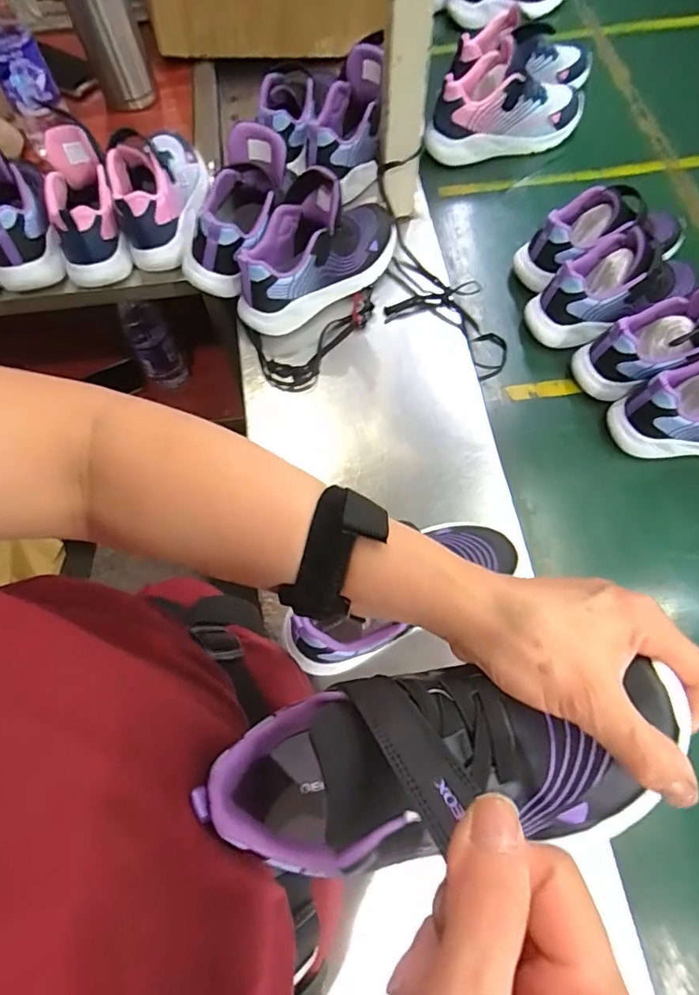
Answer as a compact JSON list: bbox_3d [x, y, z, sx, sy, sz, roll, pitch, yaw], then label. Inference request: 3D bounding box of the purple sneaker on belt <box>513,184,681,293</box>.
[{"bbox_3d":[0.337,-0.335,0.645,0.242,0.095,0.075,-14,68,-4],"label":"purple sneaker on belt"}]

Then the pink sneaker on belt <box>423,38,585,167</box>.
[{"bbox_3d":[0.234,-0.572,0.748,0.250,0.115,0.086,-20,68,-6],"label":"pink sneaker on belt"}]

